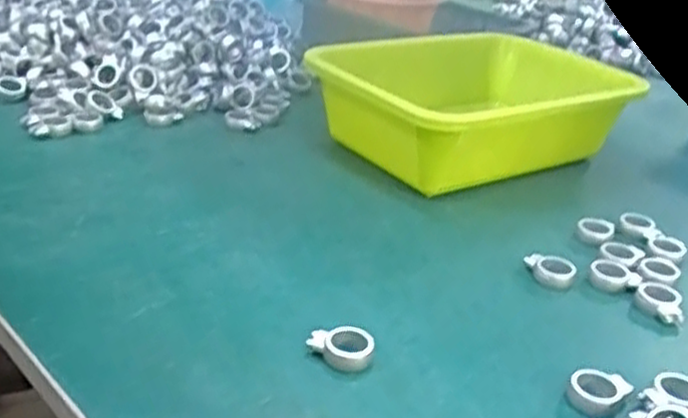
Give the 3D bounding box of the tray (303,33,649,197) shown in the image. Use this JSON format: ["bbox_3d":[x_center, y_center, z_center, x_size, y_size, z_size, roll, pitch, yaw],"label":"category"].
[{"bbox_3d":[0.119,-0.091,0.660,0.260,0.077,0.194,-12,33,-30],"label":"tray"}]

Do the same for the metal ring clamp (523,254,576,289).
[{"bbox_3d":[0.133,0.040,0.477,0.033,0.012,0.024,15,29,17],"label":"metal ring clamp"}]

